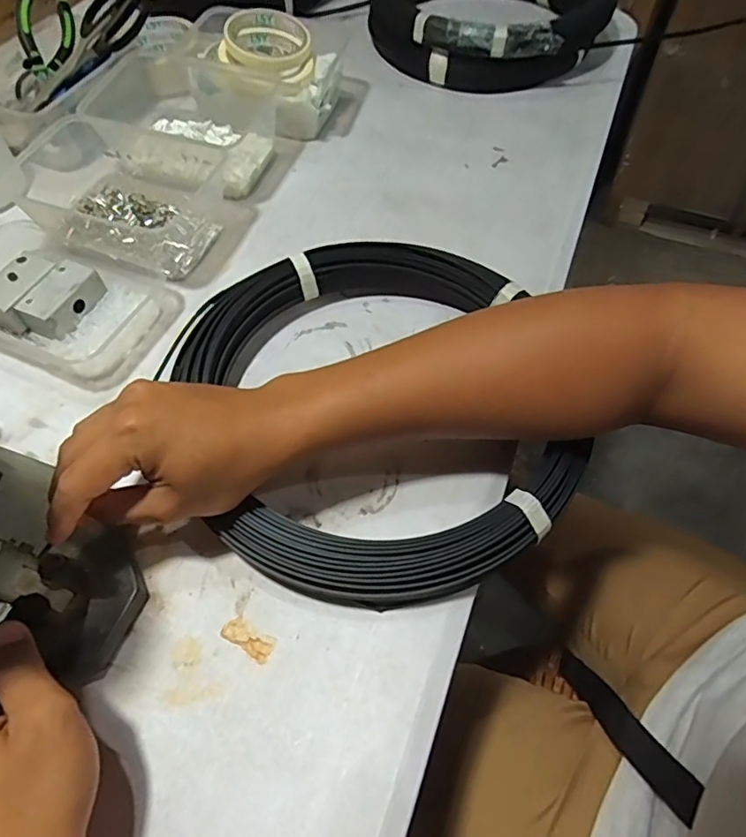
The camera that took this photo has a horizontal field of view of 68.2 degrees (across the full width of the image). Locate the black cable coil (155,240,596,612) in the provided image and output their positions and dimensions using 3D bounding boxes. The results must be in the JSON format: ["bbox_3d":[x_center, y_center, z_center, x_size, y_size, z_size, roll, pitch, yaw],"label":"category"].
[{"bbox_3d":[-0.003,-0.014,0.399,0.256,0.041,0.284,-12,58,-7],"label":"black cable coil"}]

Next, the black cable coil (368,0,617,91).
[{"bbox_3d":[0.147,-0.525,0.697,0.281,0.079,0.287,0,57,0],"label":"black cable coil"}]

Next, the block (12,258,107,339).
[{"bbox_3d":[-0.263,-0.101,0.466,0.039,0.030,0.064,22,60,14],"label":"block"}]

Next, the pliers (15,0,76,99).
[{"bbox_3d":[-0.350,-0.402,0.589,0.052,0.022,0.114,4,90,-26],"label":"pliers"}]

